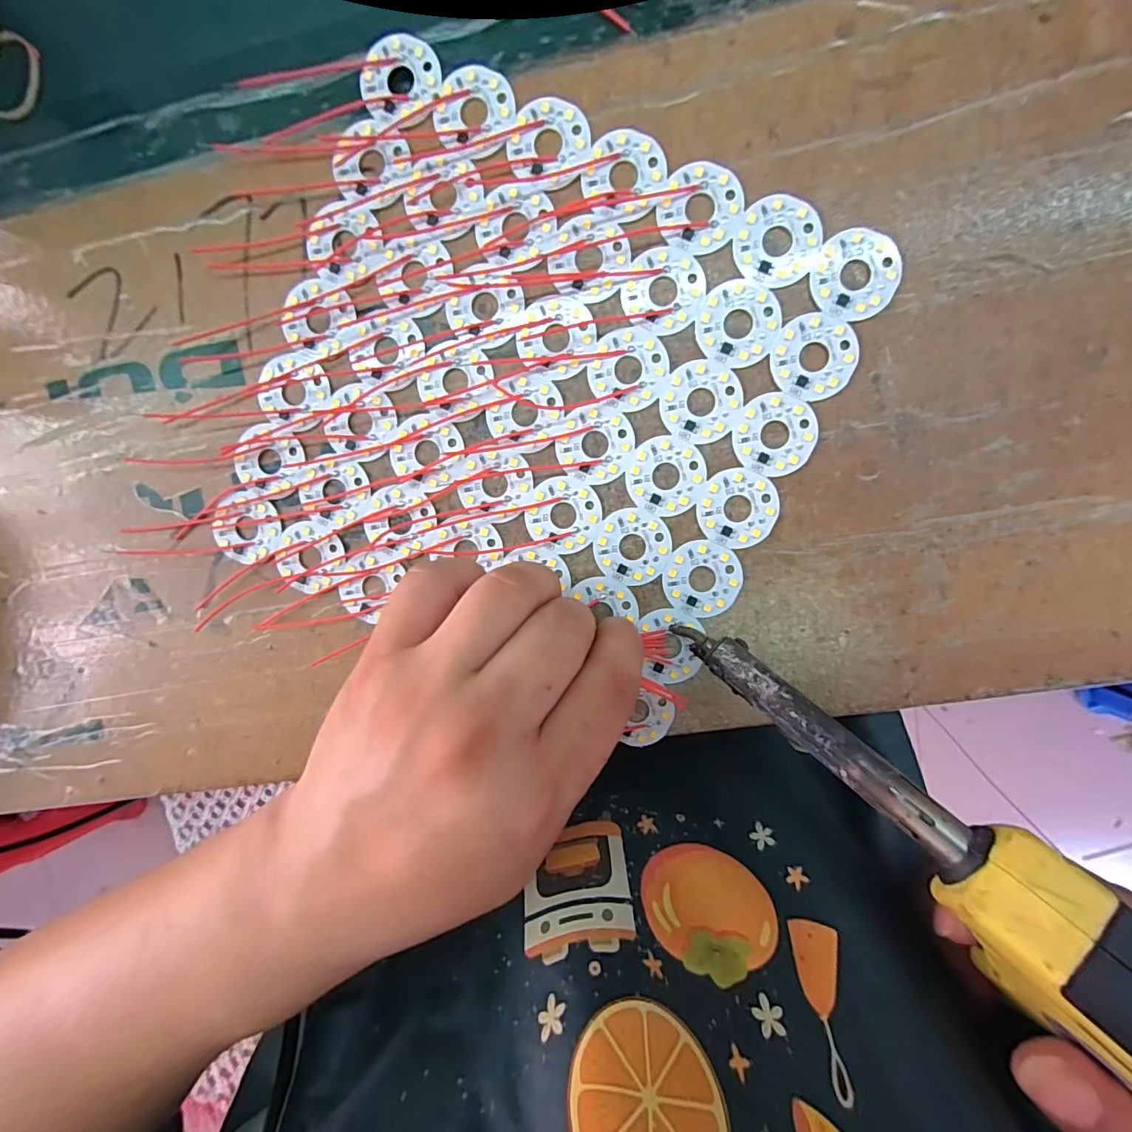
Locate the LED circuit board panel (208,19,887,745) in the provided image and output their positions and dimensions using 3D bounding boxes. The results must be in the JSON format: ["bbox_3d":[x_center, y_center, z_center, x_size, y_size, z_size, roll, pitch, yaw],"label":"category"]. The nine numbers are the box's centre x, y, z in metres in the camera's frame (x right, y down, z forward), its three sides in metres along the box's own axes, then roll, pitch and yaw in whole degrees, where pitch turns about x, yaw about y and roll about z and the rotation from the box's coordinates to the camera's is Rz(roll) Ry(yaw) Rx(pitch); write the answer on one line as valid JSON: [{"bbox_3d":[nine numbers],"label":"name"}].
[{"bbox_3d":[-0.015,-0.062,0.192,0.207,0.004,0.201,24,99,2],"label":"LED circuit board panel"}]

